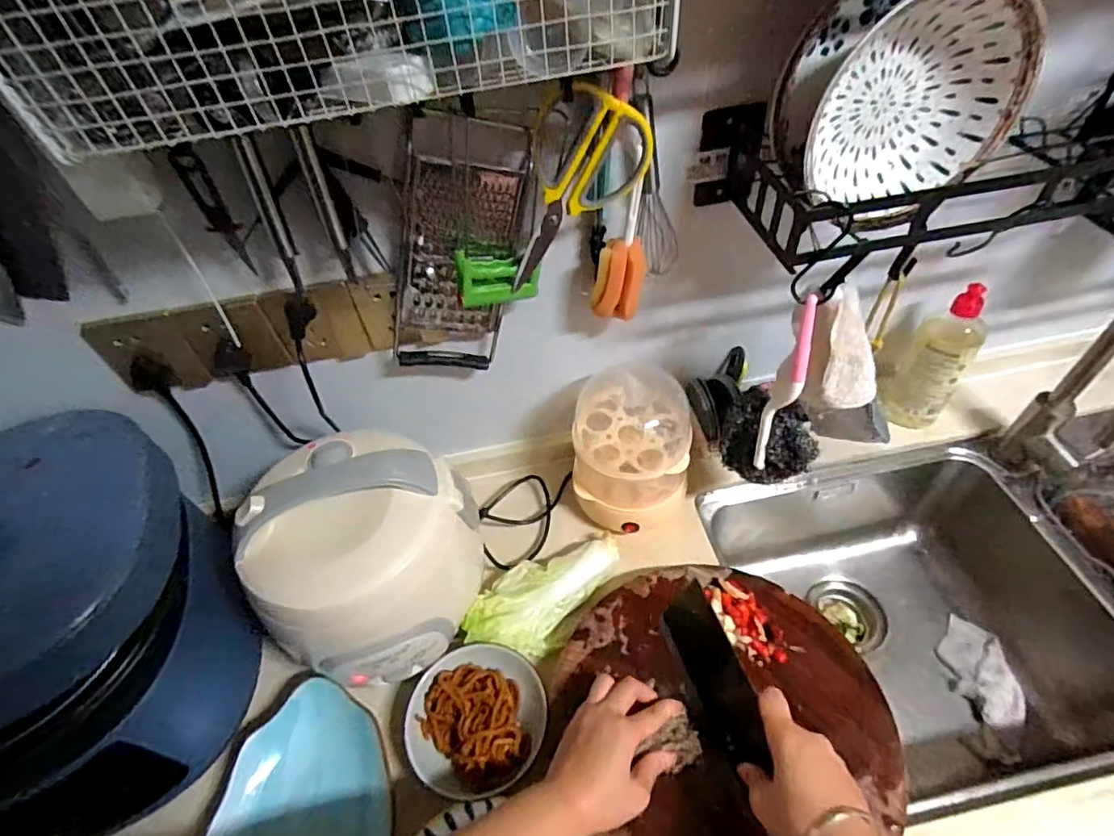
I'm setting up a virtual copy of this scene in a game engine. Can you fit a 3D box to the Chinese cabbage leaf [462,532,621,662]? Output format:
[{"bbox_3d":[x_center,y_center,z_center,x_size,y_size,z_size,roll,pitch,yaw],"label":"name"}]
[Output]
[{"bbox_3d":[-0.015,0.200,0.656,0.097,0.054,0.195,28,57,26],"label":"Chinese cabbage leaf"}]

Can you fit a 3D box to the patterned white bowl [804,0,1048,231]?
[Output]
[{"bbox_3d":[0.277,-0.241,0.441,0.169,0.156,0.060,-7,49,-2],"label":"patterned white bowl"}]

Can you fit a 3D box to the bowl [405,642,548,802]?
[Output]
[{"bbox_3d":[-0.080,0.301,0.563,0.135,0.042,0.131,6,50,10],"label":"bowl"}]

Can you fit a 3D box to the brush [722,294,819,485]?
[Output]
[{"bbox_3d":[0.225,-0.020,0.560,0.093,0.193,0.079,12,51,15],"label":"brush"}]

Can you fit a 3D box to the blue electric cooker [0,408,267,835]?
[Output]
[{"bbox_3d":[-0.466,0.193,0.527,0.281,0.225,0.311,-35,55,-23],"label":"blue electric cooker"}]

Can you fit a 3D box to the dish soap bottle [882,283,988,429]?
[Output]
[{"bbox_3d":[0.503,-0.073,0.746,0.070,0.216,0.048,23,55,23],"label":"dish soap bottle"}]

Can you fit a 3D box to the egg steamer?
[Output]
[{"bbox_3d":[0.087,0.033,0.667,0.135,0.170,0.125,14,52,16],"label":"egg steamer"}]

